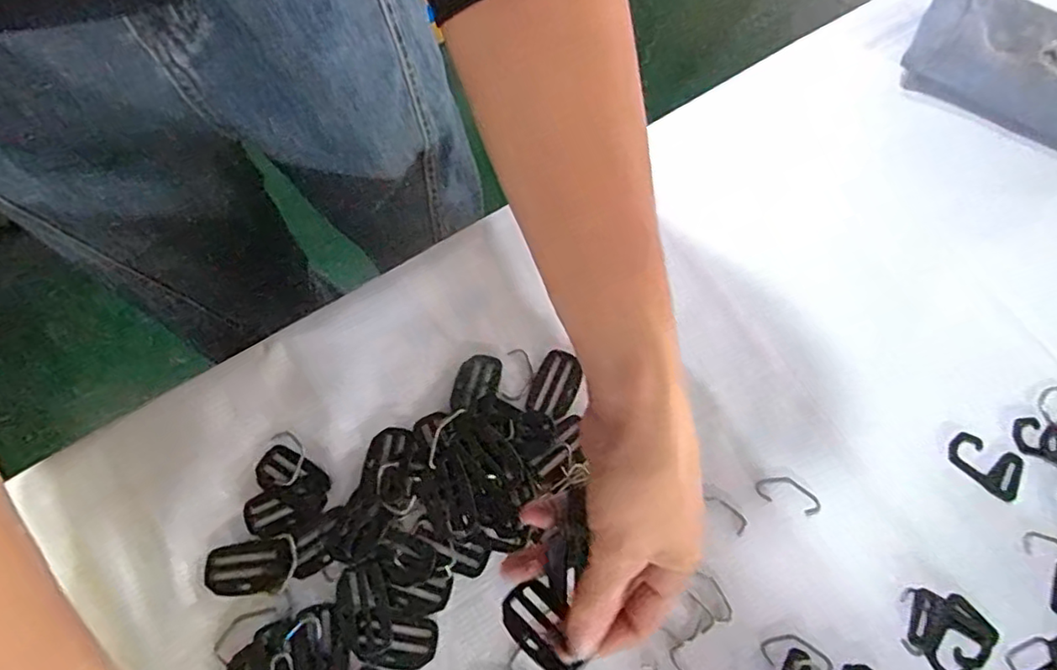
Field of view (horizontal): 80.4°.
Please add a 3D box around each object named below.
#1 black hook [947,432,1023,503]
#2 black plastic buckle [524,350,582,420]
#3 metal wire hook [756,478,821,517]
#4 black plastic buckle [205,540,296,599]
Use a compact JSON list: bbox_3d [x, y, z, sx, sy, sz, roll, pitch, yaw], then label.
[{"bbox_3d":[0.279,0.080,0.383,0.044,0.005,0.030,27,70,9],"label":"black hook"},{"bbox_3d":[0.017,0.032,0.396,0.027,0.005,0.045,22,69,7],"label":"black plastic buckle"},{"bbox_3d":[0.154,0.094,0.371,0.039,0.004,0.018,17,69,5],"label":"metal wire hook"},{"bbox_3d":[-0.157,0.132,0.351,0.048,0.004,0.030,-5,68,-4],"label":"black plastic buckle"}]

